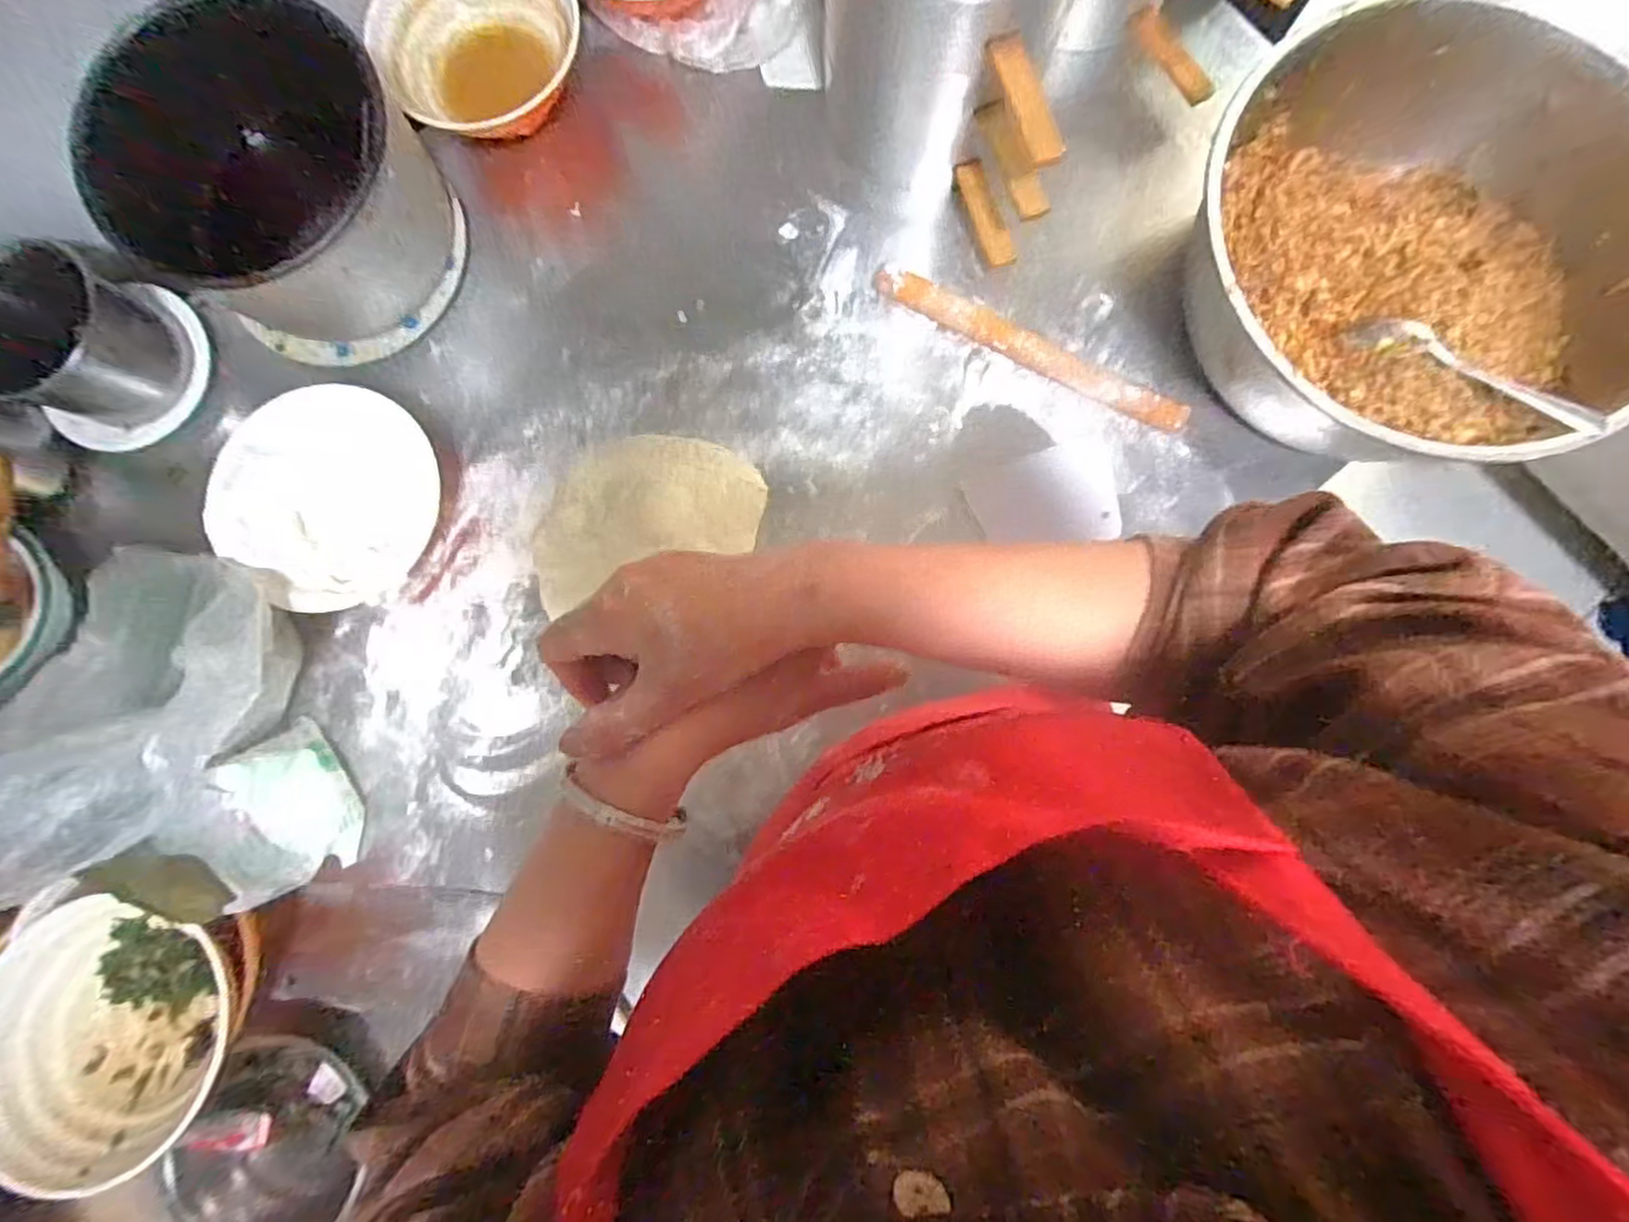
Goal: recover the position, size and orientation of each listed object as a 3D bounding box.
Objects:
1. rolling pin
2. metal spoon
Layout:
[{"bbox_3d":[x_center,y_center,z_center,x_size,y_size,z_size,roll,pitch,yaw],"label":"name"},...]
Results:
[{"bbox_3d":[0.187,-0.228,0.612,0.291,0.030,0.024,27,85,6],"label":"rolling pin"},{"bbox_3d":[0.477,-0.175,0.502,0.163,0.021,0.035,40,86,23],"label":"metal spoon"}]

